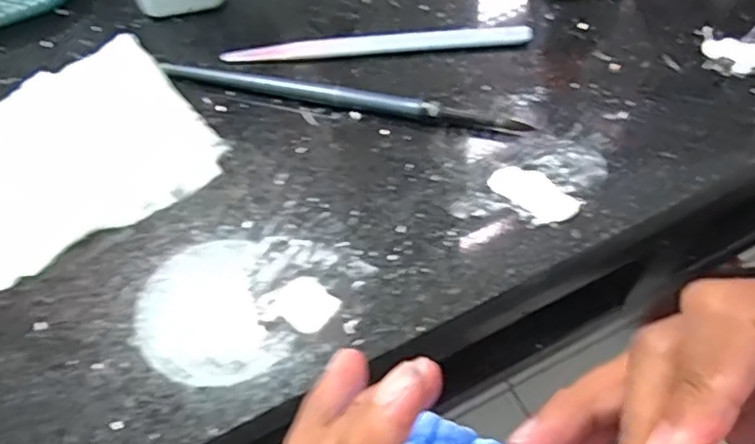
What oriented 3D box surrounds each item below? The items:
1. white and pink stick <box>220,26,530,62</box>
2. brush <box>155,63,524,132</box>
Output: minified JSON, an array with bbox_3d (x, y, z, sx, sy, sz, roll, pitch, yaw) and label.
[{"bbox_3d":[-0.001,-0.081,0.300,0.140,0.005,0.010,-2,60,3],"label":"white and pink stick"},{"bbox_3d":[-0.018,-0.056,0.285,0.163,0.008,0.009,13,62,11],"label":"brush"}]

